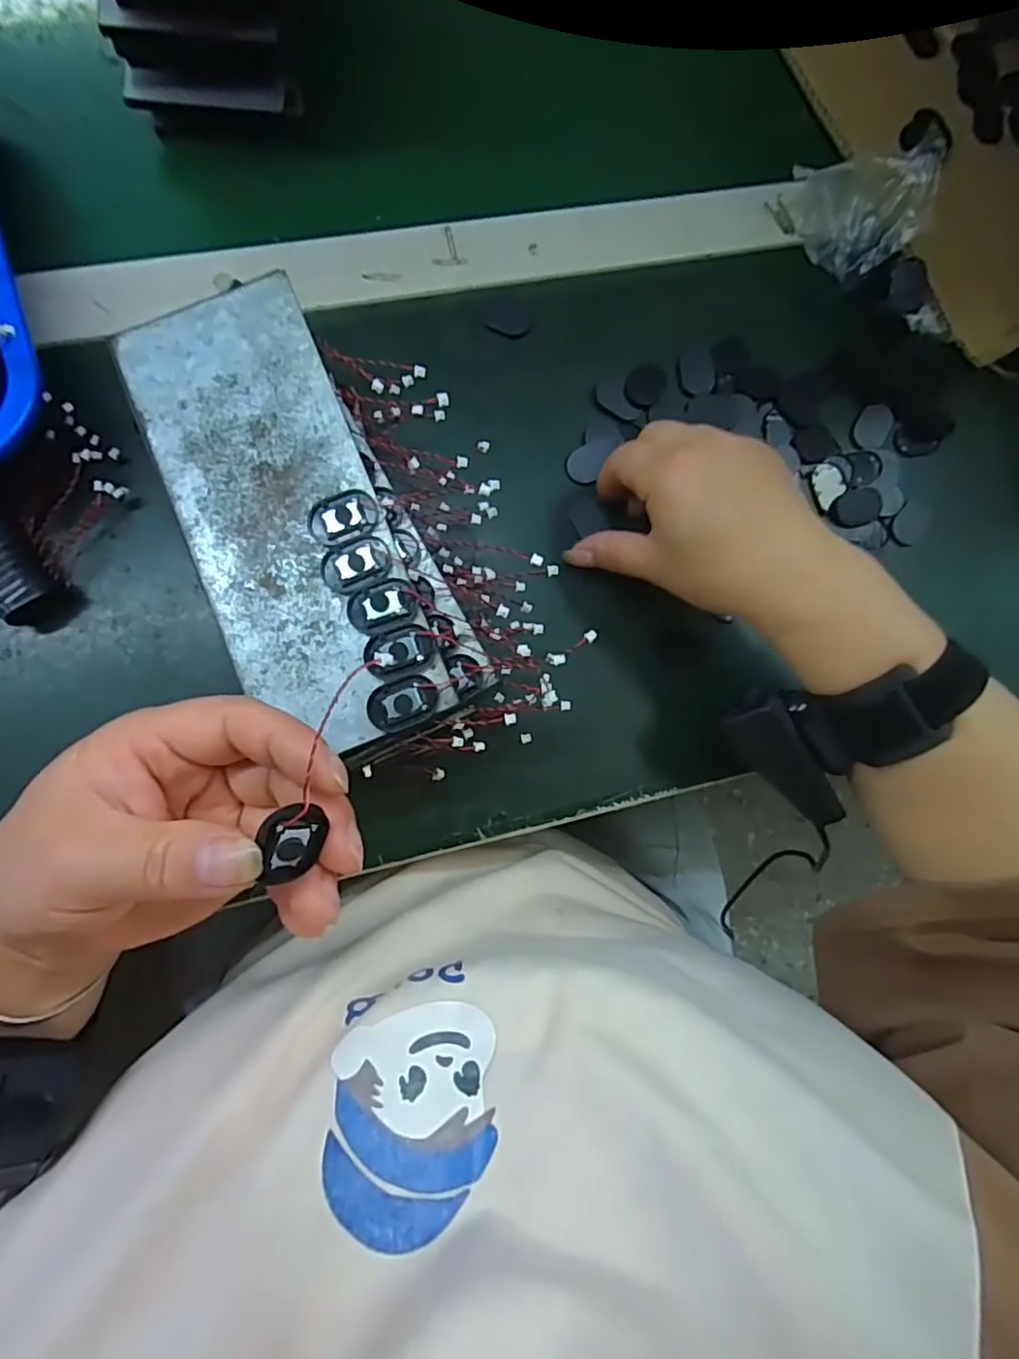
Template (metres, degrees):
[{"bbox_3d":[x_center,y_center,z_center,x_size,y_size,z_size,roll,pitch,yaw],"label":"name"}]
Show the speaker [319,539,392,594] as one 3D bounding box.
[{"bbox_3d":[-0.062,-0.047,0.256,0.029,0.004,0.017,-25,88,-8],"label":"speaker"}]

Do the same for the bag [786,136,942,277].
[{"bbox_3d":[0.197,-0.265,0.356,0.068,0.049,0.044,17,84,-4],"label":"bag"}]

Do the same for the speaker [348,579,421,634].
[{"bbox_3d":[-0.051,-0.030,0.254,0.029,0.004,0.018,-15,87,-7],"label":"speaker"}]

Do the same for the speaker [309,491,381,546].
[{"bbox_3d":[-0.068,-0.066,0.259,0.028,0.005,0.020,-14,87,-7],"label":"speaker"}]

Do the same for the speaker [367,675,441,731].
[{"bbox_3d":[-0.042,0.009,0.251,0.028,0.004,0.018,-25,88,-8],"label":"speaker"}]

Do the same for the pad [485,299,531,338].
[{"bbox_3d":[0.000,-0.201,0.350,0.024,0.004,0.022,8,84,-5],"label":"pad"}]

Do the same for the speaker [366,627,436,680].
[{"bbox_3d":[-0.044,-0.011,0.255,0.028,0.005,0.018,-9,86,-7],"label":"speaker"}]

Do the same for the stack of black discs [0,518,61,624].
[{"bbox_3d":[-0.238,-0.053,0.303,0.029,0.021,0.044,-34,89,-8],"label":"stack of black discs"}]

